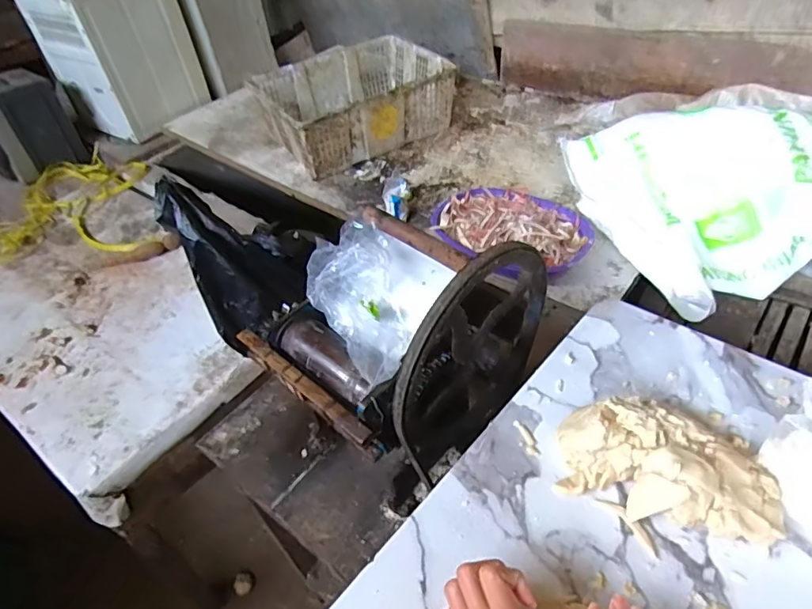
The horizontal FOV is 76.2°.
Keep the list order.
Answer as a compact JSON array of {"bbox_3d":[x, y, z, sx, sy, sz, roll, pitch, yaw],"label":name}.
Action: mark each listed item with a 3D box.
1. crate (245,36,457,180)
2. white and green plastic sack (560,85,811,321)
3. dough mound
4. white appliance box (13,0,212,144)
[{"bbox_3d":[-0.143,-0.550,1.414,0.460,0.160,0.363,-28,49,-19],"label":"crate"},{"bbox_3d":[0.658,-0.189,0.907,0.659,0.205,0.412,-4,45,4],"label":"white and green plastic sack"},{"bbox_3d":[0.220,0.136,0.441,0.168,0.060,0.106,3,46,10],"label":"dough mound"},{"bbox_3d":[-0.848,-0.761,1.528,0.343,0.442,0.302,23,53,27],"label":"white appliance box"}]

